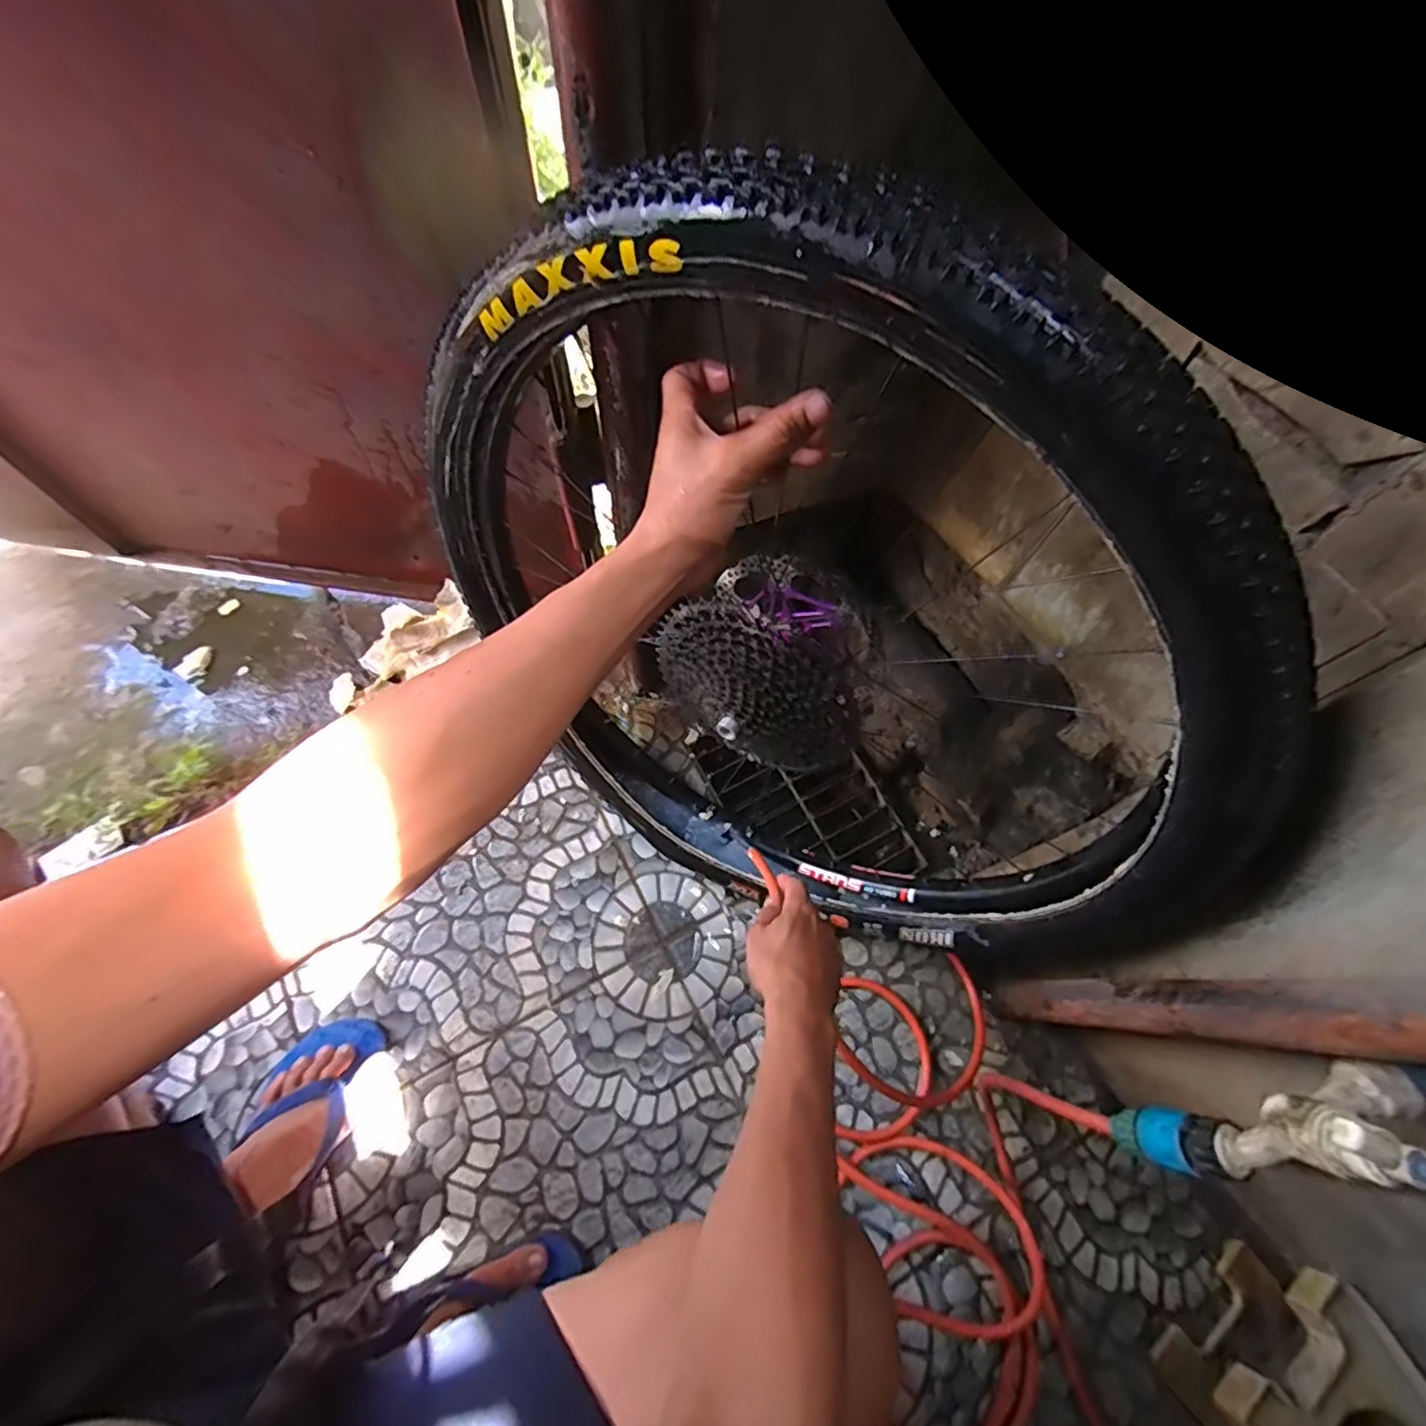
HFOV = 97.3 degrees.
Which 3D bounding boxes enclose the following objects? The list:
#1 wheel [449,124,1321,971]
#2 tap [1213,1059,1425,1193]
[{"bbox_3d":[0.037,-0.017,0.522,0.673,0.650,0.153,28,68,11],"label":"wheel"},{"bbox_3d":[0.348,0.224,0.339,0.103,0.081,0.051,-4,64,-4],"label":"tap"}]

